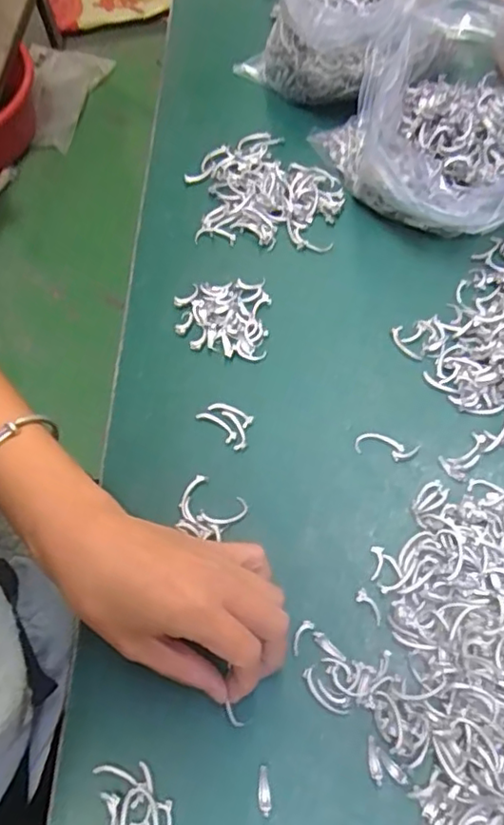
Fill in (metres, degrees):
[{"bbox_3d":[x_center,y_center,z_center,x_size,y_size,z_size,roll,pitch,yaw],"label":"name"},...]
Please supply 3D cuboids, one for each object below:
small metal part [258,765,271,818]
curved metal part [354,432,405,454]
[{"bbox_3d":[0.006,0.189,0.304,0.006,0.004,0.022,-6,63,-2],"label":"small metal part"},{"bbox_3d":[0.081,0.018,0.389,0.030,0.004,0.014,1,63,1],"label":"curved metal part"}]

